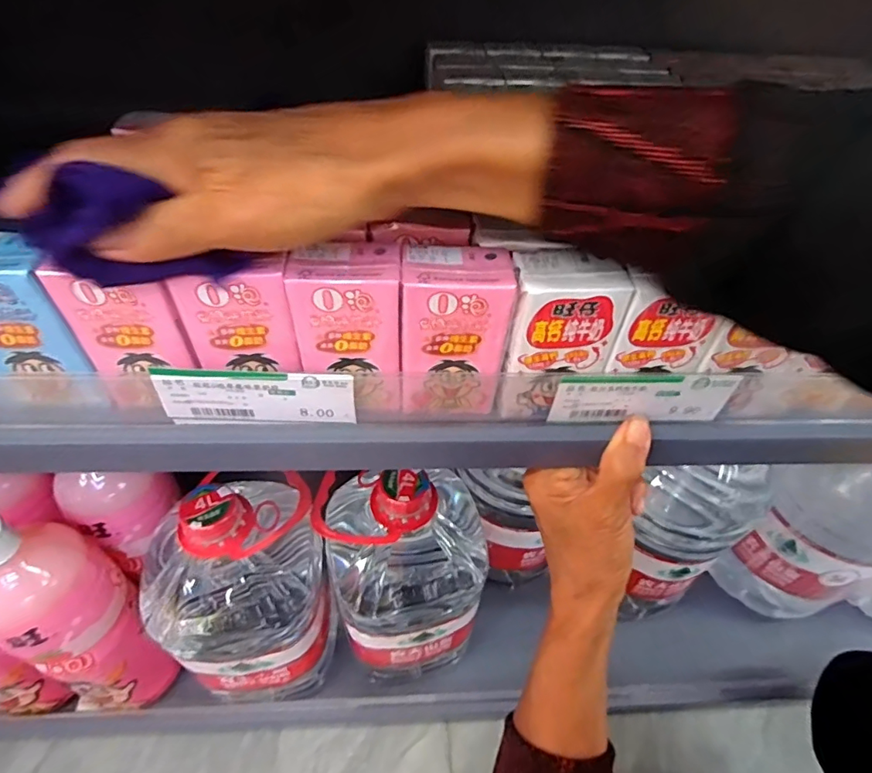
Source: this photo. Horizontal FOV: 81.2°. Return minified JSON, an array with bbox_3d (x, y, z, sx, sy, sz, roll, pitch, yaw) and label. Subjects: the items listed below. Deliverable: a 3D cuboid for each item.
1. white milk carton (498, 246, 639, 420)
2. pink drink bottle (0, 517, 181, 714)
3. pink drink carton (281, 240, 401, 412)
[{"bbox_3d":[0.061,-0.023,0.256,0.053,0.087,0.031,5,50,0],"label":"white milk carton"},{"bbox_3d":[-0.308,0.201,0.443,0.084,0.278,0.090,-12,52,-14],"label":"pink drink bottle"},{"bbox_3d":[-0.043,-0.027,0.255,0.049,0.080,0.034,-2,50,-6],"label":"pink drink carton"}]

